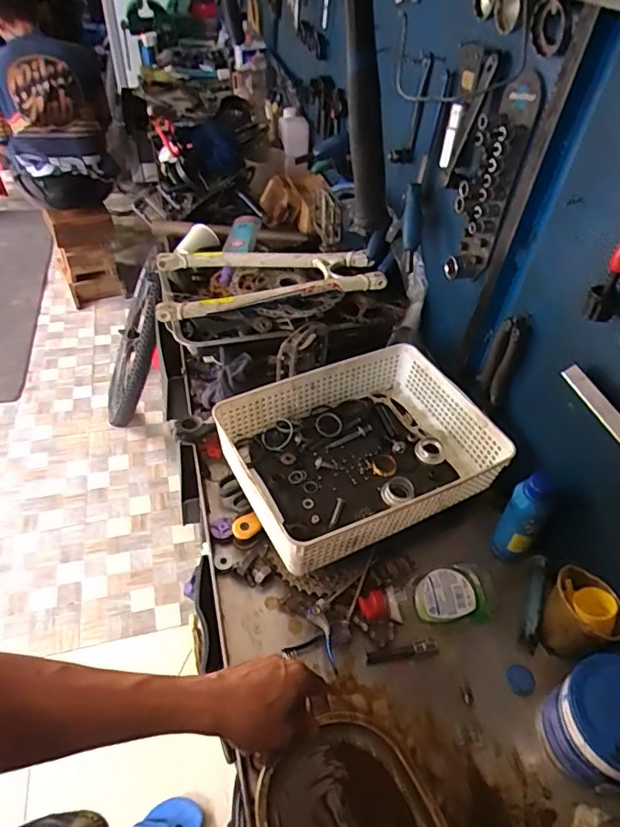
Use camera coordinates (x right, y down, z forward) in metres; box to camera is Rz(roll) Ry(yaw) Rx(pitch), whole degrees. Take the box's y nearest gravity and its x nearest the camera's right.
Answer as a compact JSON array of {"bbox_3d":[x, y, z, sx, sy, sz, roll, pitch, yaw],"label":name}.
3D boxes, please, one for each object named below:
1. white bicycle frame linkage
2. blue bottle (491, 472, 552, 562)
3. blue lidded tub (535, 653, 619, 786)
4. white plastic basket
[{"bbox_3d":[-0.077,-0.247,0.899,0.373,0.039,0.170,-10,47,-14],"label":"white bicycle frame linkage"},{"bbox_3d":[0.260,0.136,0.641,0.037,0.147,0.044,-14,49,-18],"label":"blue bottle"},{"bbox_3d":[0.295,0.313,0.515,0.097,0.109,0.100,3,46,-3],"label":"blue lidded tub"},{"bbox_3d":[0.064,0.047,0.702,0.330,0.082,0.253,-21,51,-24],"label":"white plastic basket"}]

